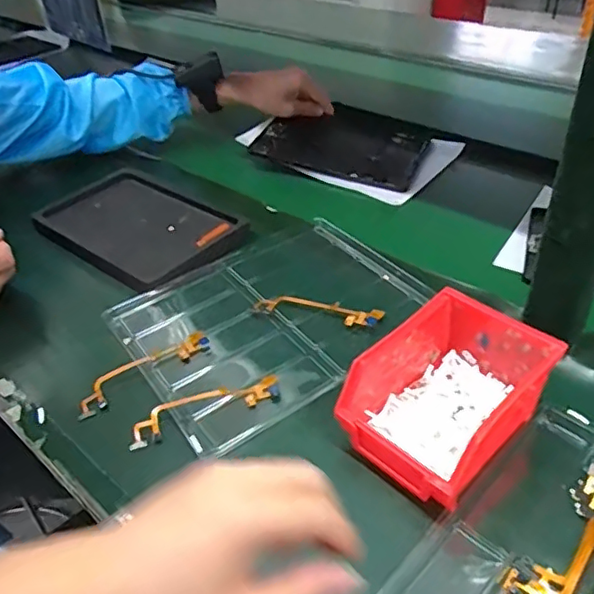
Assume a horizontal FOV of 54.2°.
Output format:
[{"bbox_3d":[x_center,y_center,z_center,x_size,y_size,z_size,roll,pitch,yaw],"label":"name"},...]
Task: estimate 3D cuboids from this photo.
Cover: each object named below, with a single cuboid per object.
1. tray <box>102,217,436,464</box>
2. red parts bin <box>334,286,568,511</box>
[{"bbox_3d":[-0.015,0.014,0.569,0.278,0.018,0.214,-24,43,-26],"label":"tray"},{"bbox_3d":[0.114,0.070,0.433,0.148,0.070,0.099,-31,46,-32],"label":"red parts bin"}]

